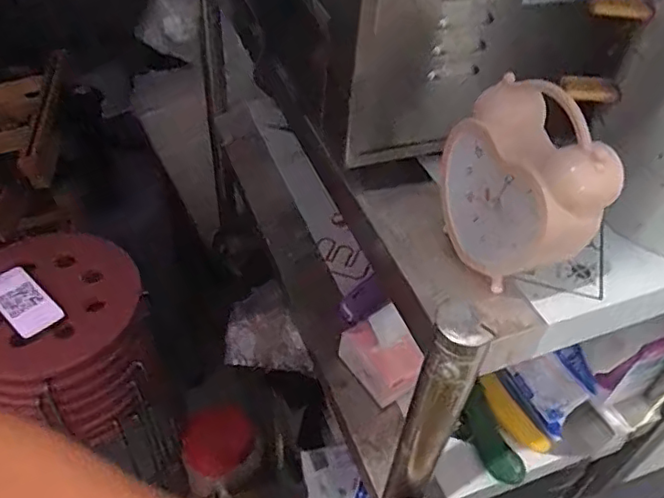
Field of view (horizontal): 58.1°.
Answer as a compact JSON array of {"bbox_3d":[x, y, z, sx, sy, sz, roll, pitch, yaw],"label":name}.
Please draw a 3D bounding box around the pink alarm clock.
[{"bbox_3d":[0.117,-0.038,0.379,0.044,0.117,0.100,-15,49,-19],"label":"pink alarm clock"}]

